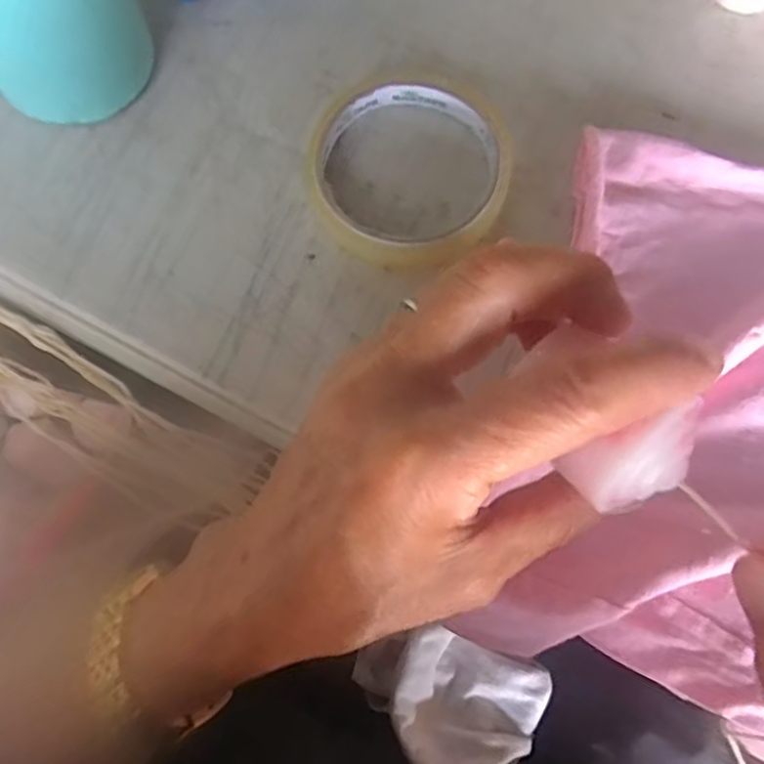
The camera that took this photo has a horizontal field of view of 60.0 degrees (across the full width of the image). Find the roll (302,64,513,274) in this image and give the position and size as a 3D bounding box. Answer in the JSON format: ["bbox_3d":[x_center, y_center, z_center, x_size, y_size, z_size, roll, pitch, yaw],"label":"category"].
[{"bbox_3d":[0.014,-0.097,0.288,0.085,0.016,0.099,20,75,6],"label":"roll"}]

